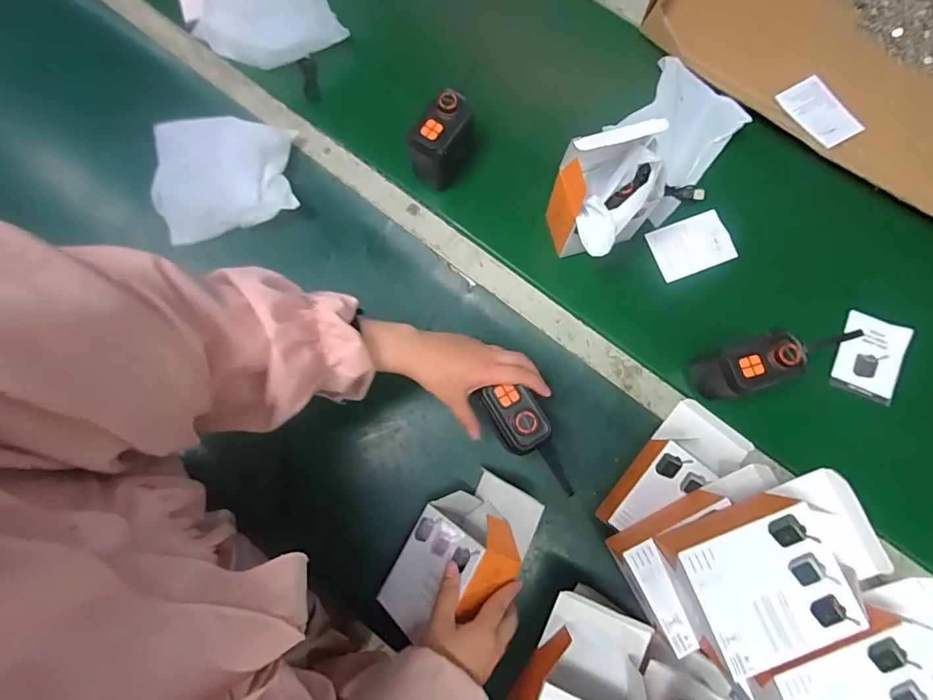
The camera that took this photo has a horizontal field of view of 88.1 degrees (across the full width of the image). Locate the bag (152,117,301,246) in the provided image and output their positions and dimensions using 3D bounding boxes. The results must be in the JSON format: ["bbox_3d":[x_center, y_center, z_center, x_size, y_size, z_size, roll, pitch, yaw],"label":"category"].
[{"bbox_3d":[-0.307,-0.220,0.610,0.179,0.052,0.137,-10,80,0],"label":"bag"}]

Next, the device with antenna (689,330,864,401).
[{"bbox_3d":[0.333,0.013,0.544,0.144,0.098,0.053,-18,80,0],"label":"device with antenna"}]

